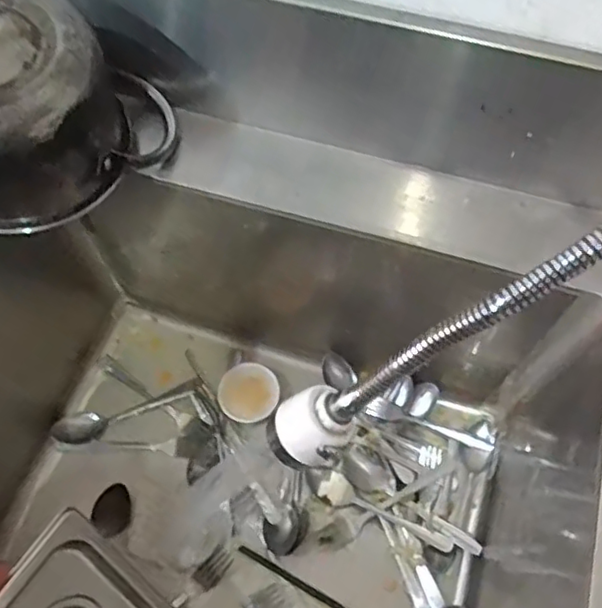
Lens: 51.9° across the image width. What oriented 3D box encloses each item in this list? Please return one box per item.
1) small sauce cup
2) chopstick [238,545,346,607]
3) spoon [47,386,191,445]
[{"bbox_3d":[-0.062,0.106,0.734,0.069,0.034,0.068,0,64,0],"label":"small sauce cup"},{"bbox_3d":[0.018,0.303,0.645,0.187,0.007,0.008,26,66,12],"label":"chopstick"},{"bbox_3d":[-0.206,0.125,0.721,0.160,0.022,0.031,-19,65,-9],"label":"spoon"}]

